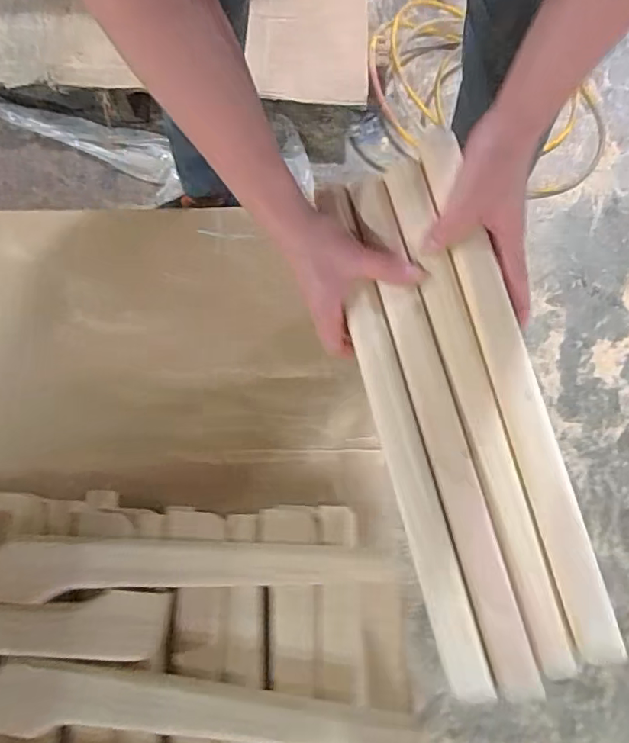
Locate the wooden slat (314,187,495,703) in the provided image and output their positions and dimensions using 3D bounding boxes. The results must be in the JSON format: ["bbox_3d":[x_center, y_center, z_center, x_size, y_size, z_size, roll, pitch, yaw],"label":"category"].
[{"bbox_3d":[0.065,0.043,0.396,0.034,0.014,0.405,-14,82,-5],"label":"wooden slat"}]

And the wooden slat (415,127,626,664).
[{"bbox_3d":[0.153,0.009,0.383,0.030,0.017,0.414,-16,85,-6],"label":"wooden slat"}]

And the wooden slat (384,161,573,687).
[{"bbox_3d":[0.127,0.028,0.390,0.030,0.014,0.403,-16,85,-6],"label":"wooden slat"}]

